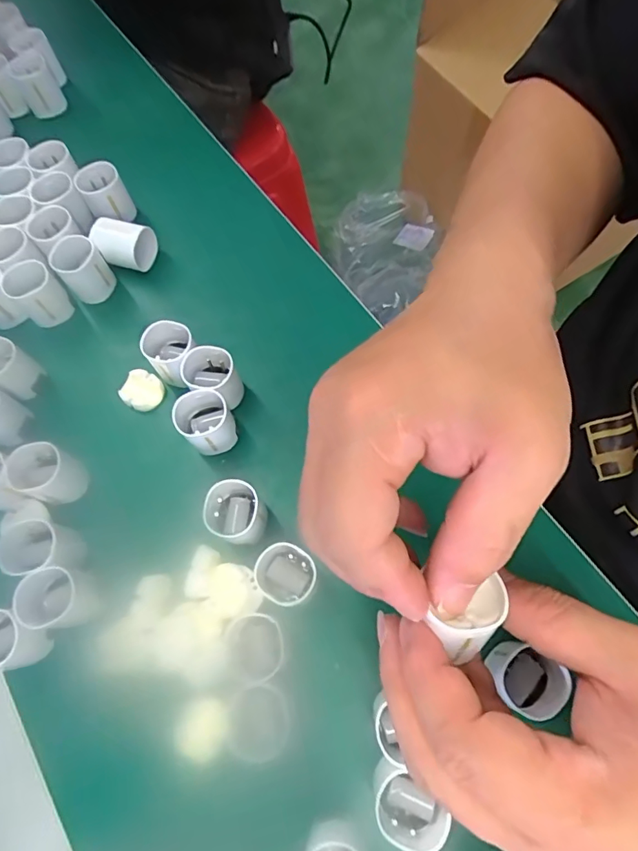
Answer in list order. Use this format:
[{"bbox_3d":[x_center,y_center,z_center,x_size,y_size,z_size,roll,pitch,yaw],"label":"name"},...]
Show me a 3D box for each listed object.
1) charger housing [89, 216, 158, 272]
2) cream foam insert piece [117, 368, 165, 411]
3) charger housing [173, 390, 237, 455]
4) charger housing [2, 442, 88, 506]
[{"bbox_3d":[-0.137,-0.127,0.347,0.041,0.026,0.024,14,69,6],"label":"charger housing"},{"bbox_3d":[-0.113,-0.021,0.317,0.024,0.014,0.024,0,69,1],"label":"cream foam insert piece"},{"bbox_3d":[-0.067,-0.001,0.292,0.030,0.036,0.030,0,69,1],"label":"charger housing"},{"bbox_3d":[-0.155,0.030,0.285,0.035,0.036,0.028,24,71,10],"label":"charger housing"}]

